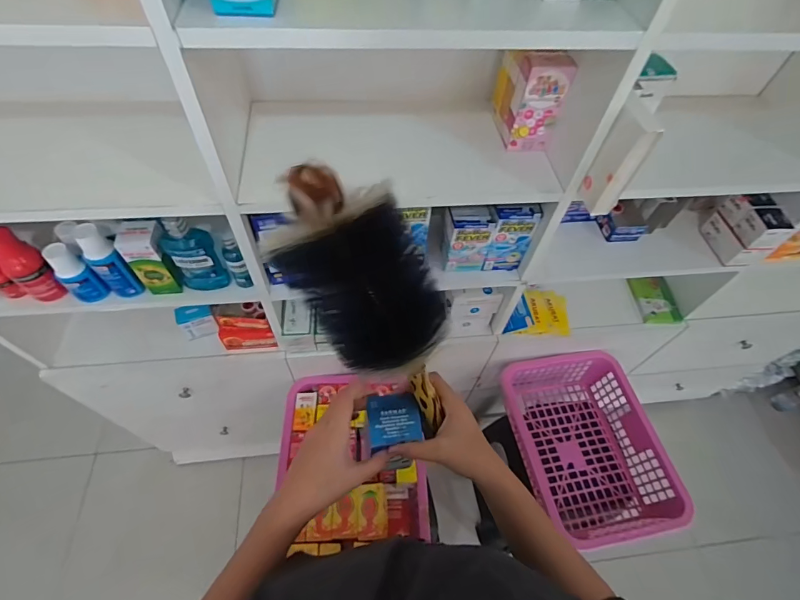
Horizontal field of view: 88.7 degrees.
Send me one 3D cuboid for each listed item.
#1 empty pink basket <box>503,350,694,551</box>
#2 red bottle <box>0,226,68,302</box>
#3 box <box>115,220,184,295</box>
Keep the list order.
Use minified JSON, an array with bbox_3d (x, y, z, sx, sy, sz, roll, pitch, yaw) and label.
[{"bbox_3d":[0.425,0.341,0.984,0.305,0.167,0.409,-7,56,-9],"label":"empty pink basket"},{"bbox_3d":[-0.592,-0.052,0.649,0.062,0.124,0.051,33,59,17],"label":"red bottle"},{"bbox_3d":[-0.403,-0.067,0.674,0.061,0.125,0.050,-6,56,-8],"label":"box"}]

